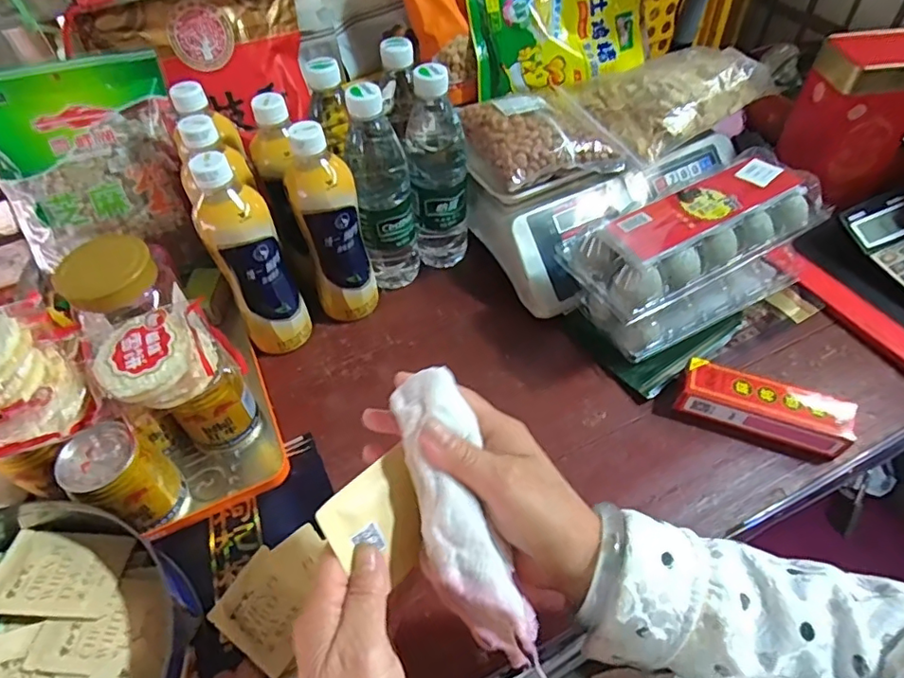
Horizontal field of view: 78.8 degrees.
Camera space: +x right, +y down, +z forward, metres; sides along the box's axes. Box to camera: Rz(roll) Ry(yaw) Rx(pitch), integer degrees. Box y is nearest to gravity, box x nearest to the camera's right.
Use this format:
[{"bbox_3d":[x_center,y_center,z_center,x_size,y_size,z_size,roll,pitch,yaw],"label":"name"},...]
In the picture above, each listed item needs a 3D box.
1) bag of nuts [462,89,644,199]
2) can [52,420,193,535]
[{"bbox_3d":[0.093,-0.206,0.570,0.148,0.053,0.133,-17,52,-12],"label":"bag of nuts"},{"bbox_3d":[-0.254,0.113,0.433,0.058,0.085,0.057,-1,50,1],"label":"can"}]

